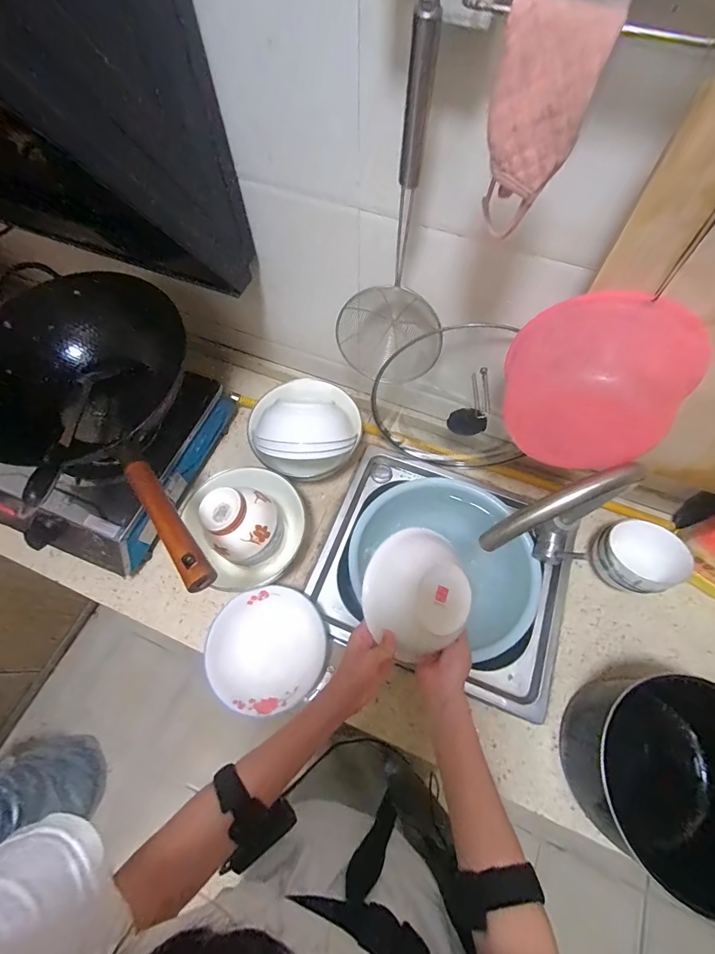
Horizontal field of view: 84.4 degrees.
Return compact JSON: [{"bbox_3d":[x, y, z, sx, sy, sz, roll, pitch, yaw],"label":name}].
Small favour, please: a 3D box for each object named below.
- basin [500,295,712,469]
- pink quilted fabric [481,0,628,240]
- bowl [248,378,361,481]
[{"bbox_3d":[0.240,-0.093,0.408,0.168,0.137,0.108,27,68,12],"label":"basin"},{"bbox_3d":[0.119,-0.238,0.273,0.058,0.114,0.029,9,65,4],"label":"pink quilted fabric"},{"bbox_3d":[-0.097,-0.085,0.738,0.188,0.134,0.150,-19,66,-9],"label":"bowl"}]

